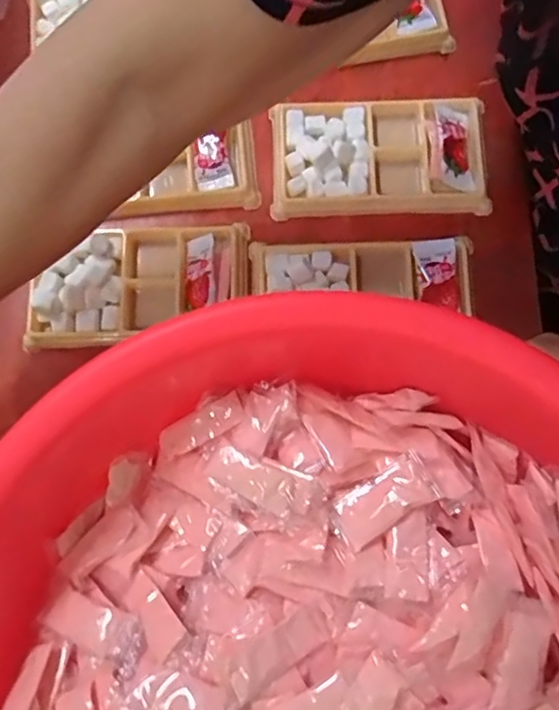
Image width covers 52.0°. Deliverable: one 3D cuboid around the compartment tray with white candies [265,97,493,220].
[{"bbox_3d":[0.064,-0.126,0.370,0.136,0.018,0.076,-3,79,0],"label":"compartment tray with white candies"}]

